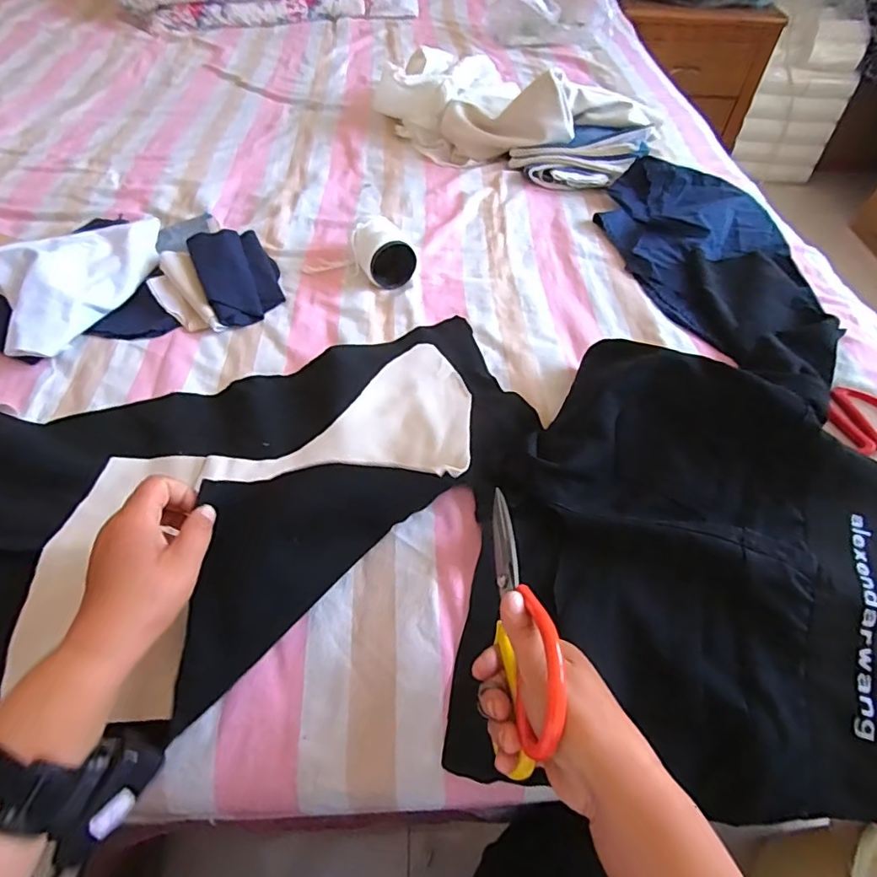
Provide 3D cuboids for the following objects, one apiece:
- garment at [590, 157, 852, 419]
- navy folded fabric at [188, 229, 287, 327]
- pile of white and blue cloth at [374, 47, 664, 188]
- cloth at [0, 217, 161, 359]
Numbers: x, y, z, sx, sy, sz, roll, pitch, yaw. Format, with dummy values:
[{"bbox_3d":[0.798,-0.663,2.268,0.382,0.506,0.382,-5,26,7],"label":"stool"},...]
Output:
[{"bbox_3d":[0.376,-0.219,0.654,0.209,0.061,0.471,-10,53,-7],"label":"garment"},{"bbox_3d":[-0.249,-0.207,0.652,0.094,0.044,0.150,-21,55,-16],"label":"navy folded fabric"},{"bbox_3d":[0.115,-0.550,0.874,0.461,0.110,0.211,24,56,18],"label":"pile of white and blue cloth"},{"bbox_3d":[-0.427,-0.196,0.627,0.155,0.061,0.229,34,60,23],"label":"cloth"}]

